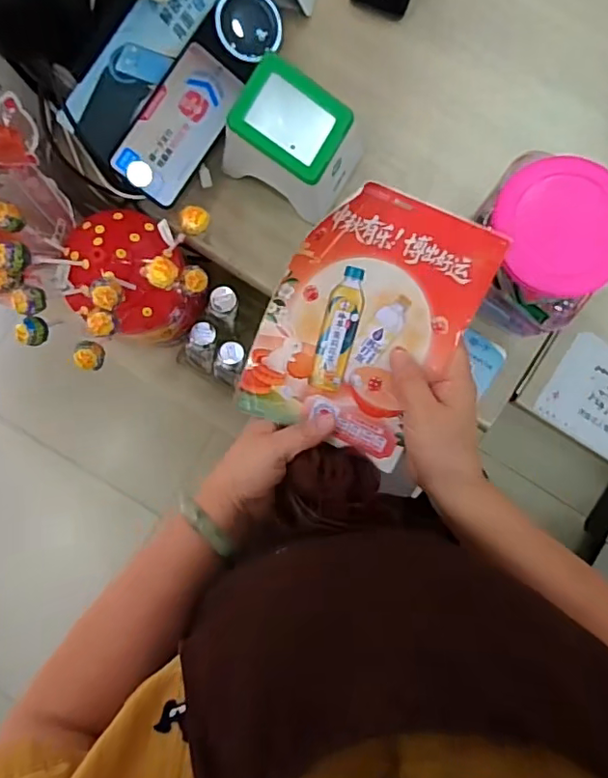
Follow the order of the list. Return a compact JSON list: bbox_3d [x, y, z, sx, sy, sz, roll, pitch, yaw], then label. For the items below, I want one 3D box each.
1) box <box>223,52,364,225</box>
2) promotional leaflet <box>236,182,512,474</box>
[{"bbox_3d":[-0.008,-0.255,0.564,0.118,0.099,0.109,32,89,0],"label":"box"},{"bbox_3d":[0.047,-0.049,0.441,0.143,0.017,0.202,26,108,3],"label":"promotional leaflet"}]

